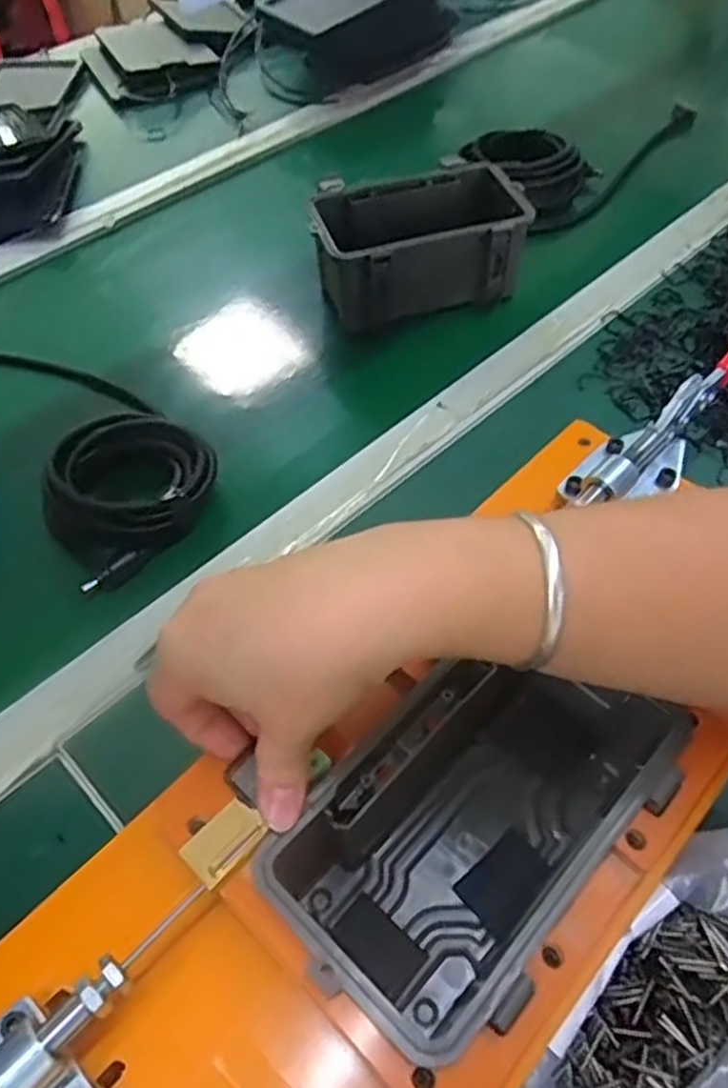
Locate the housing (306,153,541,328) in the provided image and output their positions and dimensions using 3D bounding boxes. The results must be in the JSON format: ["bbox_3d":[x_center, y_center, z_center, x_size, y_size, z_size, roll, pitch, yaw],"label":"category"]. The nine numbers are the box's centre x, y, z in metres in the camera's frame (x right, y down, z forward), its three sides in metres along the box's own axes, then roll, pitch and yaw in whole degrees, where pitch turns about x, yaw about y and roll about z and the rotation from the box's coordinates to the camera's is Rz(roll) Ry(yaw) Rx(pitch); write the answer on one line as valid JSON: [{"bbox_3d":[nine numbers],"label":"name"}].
[{"bbox_3d":[0.045,-0.259,0.655,0.165,0.079,0.115,-13,54,-8],"label":"housing"}]

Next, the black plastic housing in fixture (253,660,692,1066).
[{"bbox_3d":[0.047,0.124,0.336,0.110,0.089,0.173,38,63,25],"label":"black plastic housing in fixture"}]

